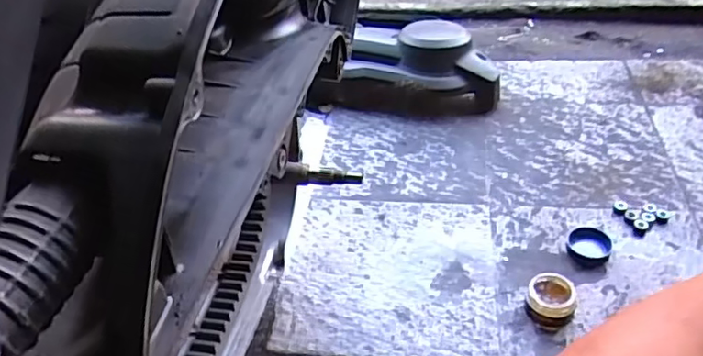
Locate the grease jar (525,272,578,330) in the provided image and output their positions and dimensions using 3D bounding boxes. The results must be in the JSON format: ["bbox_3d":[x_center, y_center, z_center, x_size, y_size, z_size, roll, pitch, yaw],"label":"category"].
[{"bbox_3d":[0.257,0.156,0.764,0.059,0.037,0.065,11,43,19],"label":"grease jar"}]

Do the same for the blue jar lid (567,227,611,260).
[{"bbox_3d":[0.340,0.093,0.845,0.056,0.015,0.051,8,42,16],"label":"blue jar lid"}]

